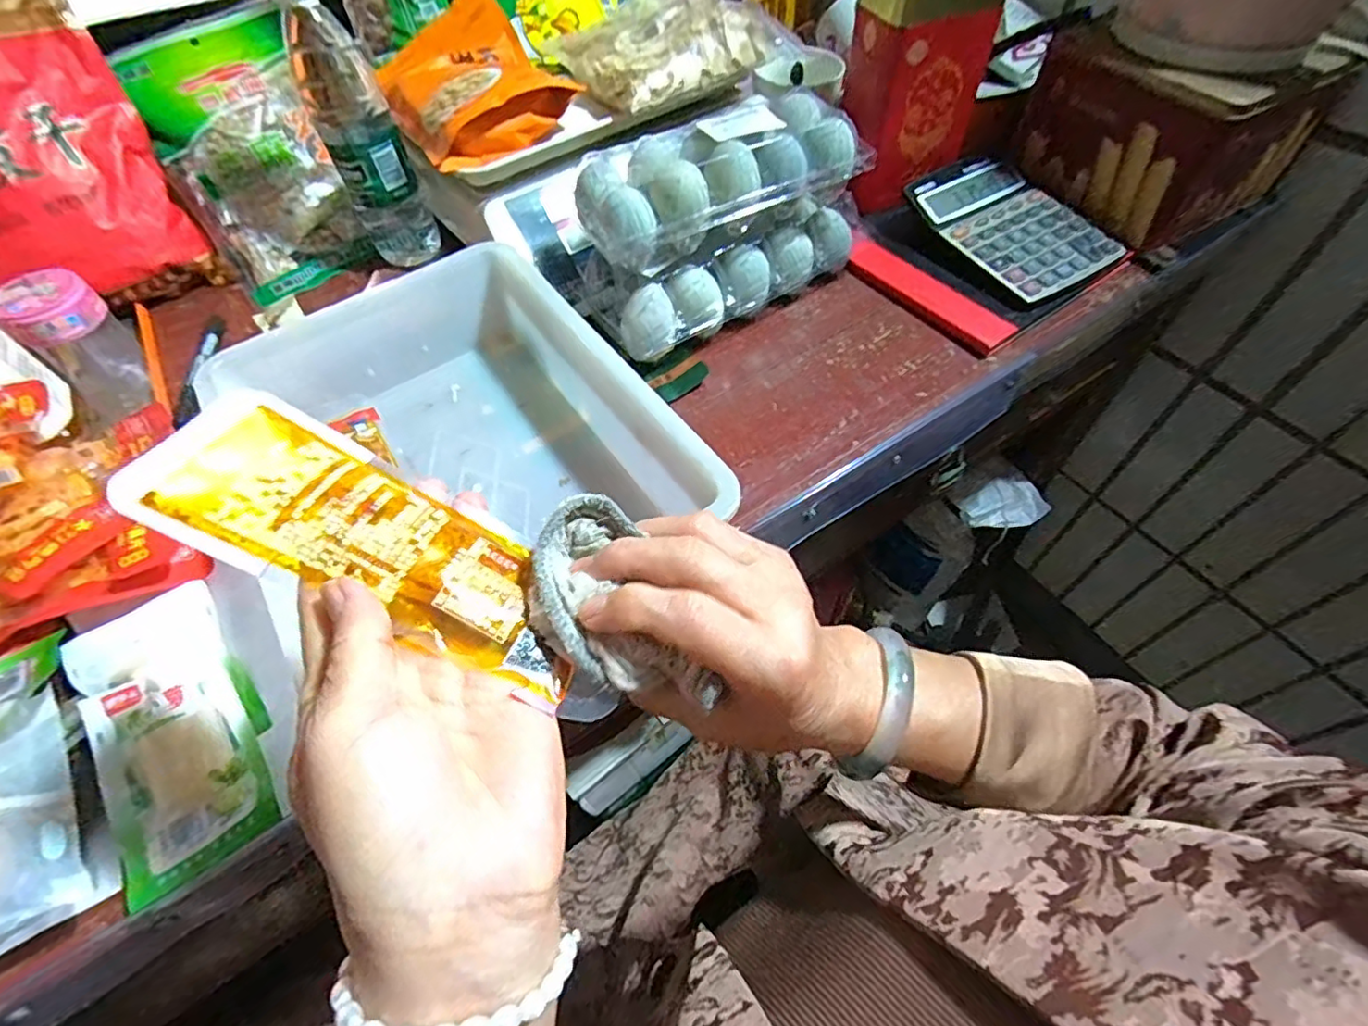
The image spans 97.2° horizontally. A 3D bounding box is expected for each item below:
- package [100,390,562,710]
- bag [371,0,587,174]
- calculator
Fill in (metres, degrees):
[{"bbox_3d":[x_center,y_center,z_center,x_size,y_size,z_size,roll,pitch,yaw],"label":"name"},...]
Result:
[{"bbox_3d":[-0.106,0.007,0.220,0.154,0.010,0.061,27,49,-8],"label":"package"},{"bbox_3d":[-0.192,-0.387,0.539,0.144,0.049,0.220,-22,57,-14],"label":"bag"},{"bbox_3d":[0.302,-0.270,0.560,0.120,0.035,0.173,-29,59,-18],"label":"calculator"}]

